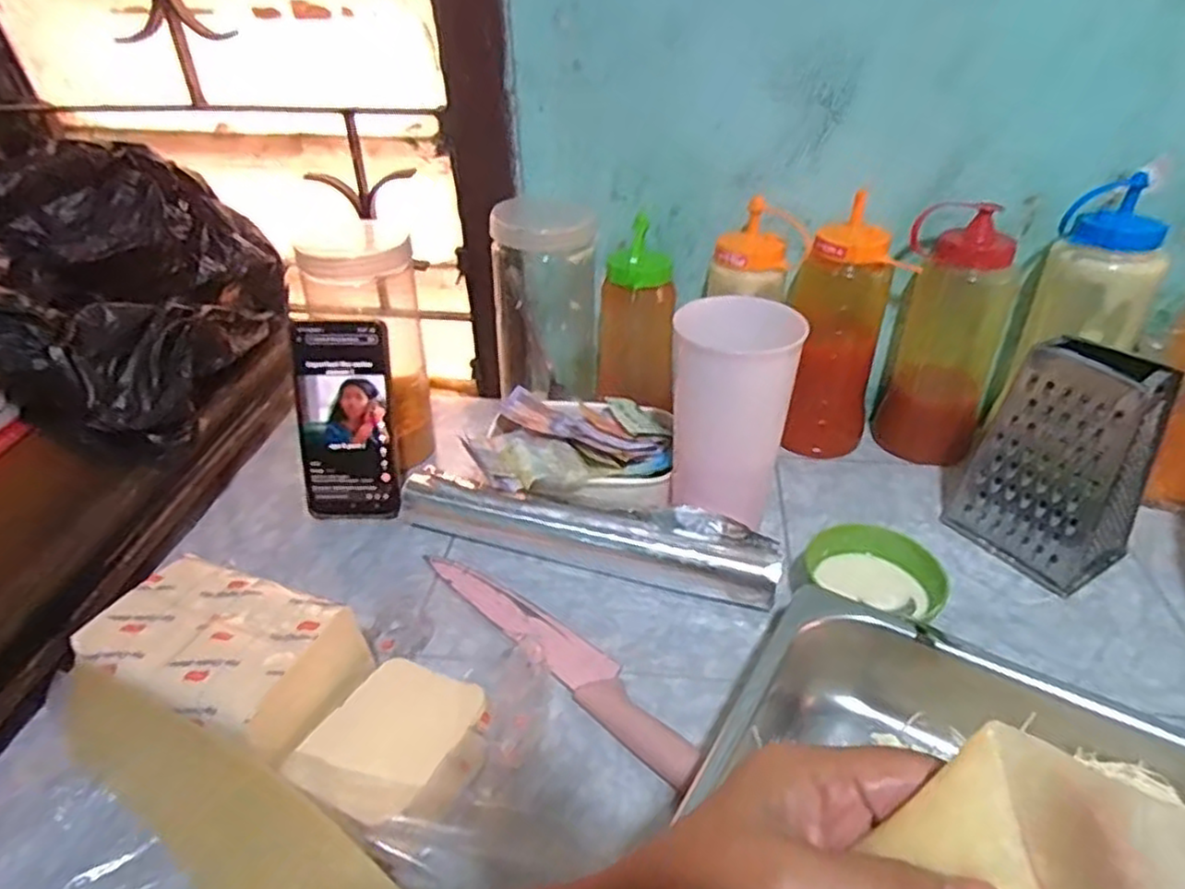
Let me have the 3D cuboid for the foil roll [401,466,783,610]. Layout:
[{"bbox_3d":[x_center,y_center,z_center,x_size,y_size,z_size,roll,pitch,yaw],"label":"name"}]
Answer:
[{"bbox_3d":[-0.007,0.066,0.566,0.304,0.043,0.056,12,38,18],"label":"foil roll"}]

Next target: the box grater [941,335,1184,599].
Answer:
[{"bbox_3d":[0.347,0.010,0.537,0.075,0.162,0.118,-27,43,-31],"label":"box grater"}]

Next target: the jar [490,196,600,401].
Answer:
[{"bbox_3d":[-0.042,-0.129,0.675,0.098,0.174,0.092,-4,36,-3],"label":"jar"}]

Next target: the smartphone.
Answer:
[{"bbox_3d":[-0.200,-0.016,0.588,0.074,0.166,0.013,0,18,-6],"label":"smartphone"}]

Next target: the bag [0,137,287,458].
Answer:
[{"bbox_3d":[-0.384,-0.126,0.578,0.169,0.167,0.258,-2,36,-1],"label":"bag"}]

